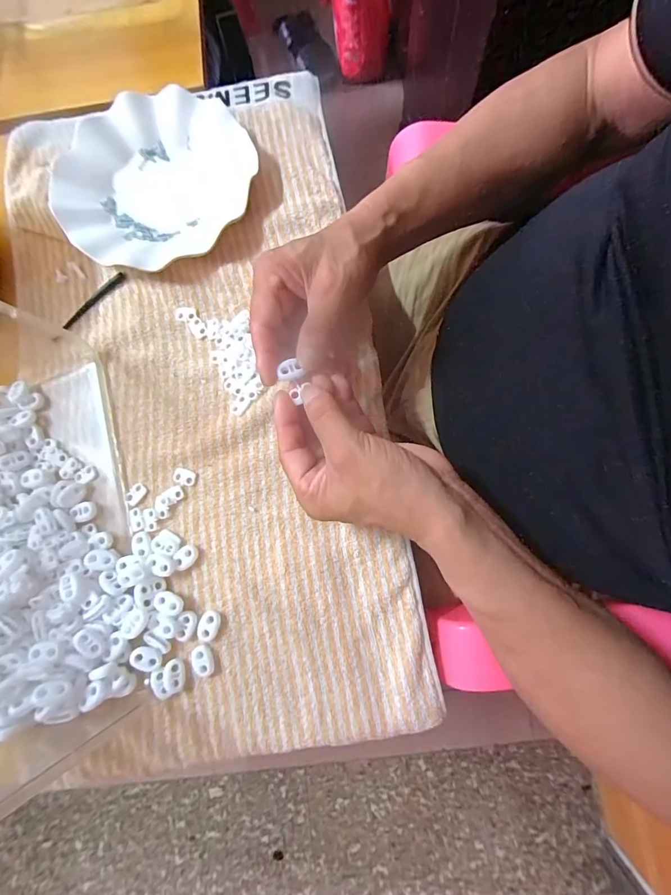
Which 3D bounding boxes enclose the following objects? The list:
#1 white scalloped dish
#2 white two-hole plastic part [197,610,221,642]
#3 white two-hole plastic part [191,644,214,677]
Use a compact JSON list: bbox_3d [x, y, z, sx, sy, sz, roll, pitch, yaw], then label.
[{"bbox_3d":[-0.169,-0.249,0.364,0.177,0.028,0.173,-1,80,4],"label":"white scalloped dish"},{"bbox_3d":[-0.098,0.137,0.299,0.016,0.004,0.023,15,81,7],"label":"white two-hole plastic part"},{"bbox_3d":[-0.102,0.162,0.295,0.016,0.006,0.022,-18,79,1],"label":"white two-hole plastic part"}]

